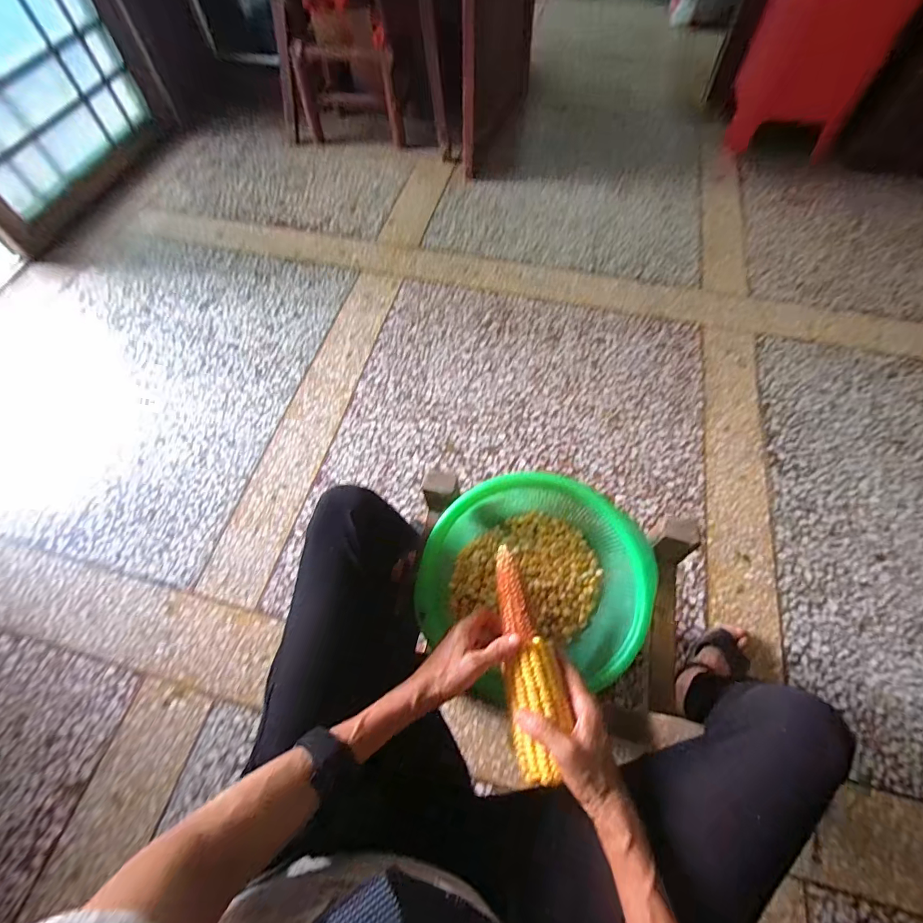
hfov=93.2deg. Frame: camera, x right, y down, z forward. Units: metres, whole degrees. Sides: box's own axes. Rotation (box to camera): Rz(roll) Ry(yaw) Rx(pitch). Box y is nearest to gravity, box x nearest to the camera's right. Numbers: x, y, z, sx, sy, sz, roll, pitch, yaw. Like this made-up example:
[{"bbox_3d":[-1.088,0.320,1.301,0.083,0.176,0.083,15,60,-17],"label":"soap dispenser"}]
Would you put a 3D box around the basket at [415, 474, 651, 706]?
[{"bbox_3d":[0.096,0.147,0.543,0.229,0.121,0.249,-26,65,-13],"label":"basket"}]

